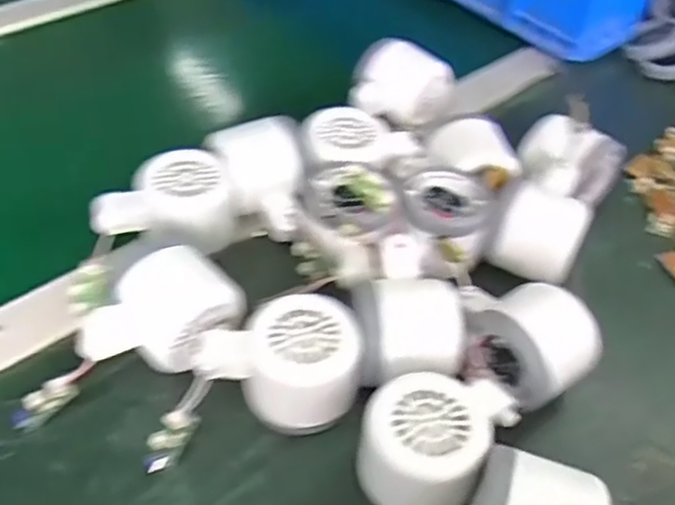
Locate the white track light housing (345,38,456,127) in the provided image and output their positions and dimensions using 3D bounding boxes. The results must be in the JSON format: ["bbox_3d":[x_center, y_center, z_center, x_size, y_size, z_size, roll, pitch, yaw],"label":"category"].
[{"bbox_3d":[0.052,-0.129,0.565,0.075,0.048,0.075,3,45,-3],"label":"white track light housing"}]

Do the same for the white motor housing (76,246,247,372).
[{"bbox_3d":[-0.095,0.038,0.385,0.054,0.046,0.080,35,52,25],"label":"white motor housing"}]

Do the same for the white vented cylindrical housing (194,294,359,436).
[{"bbox_3d":[-0.030,0.056,0.375,0.083,0.046,0.060,11,46,5],"label":"white vented cylindrical housing"}]

